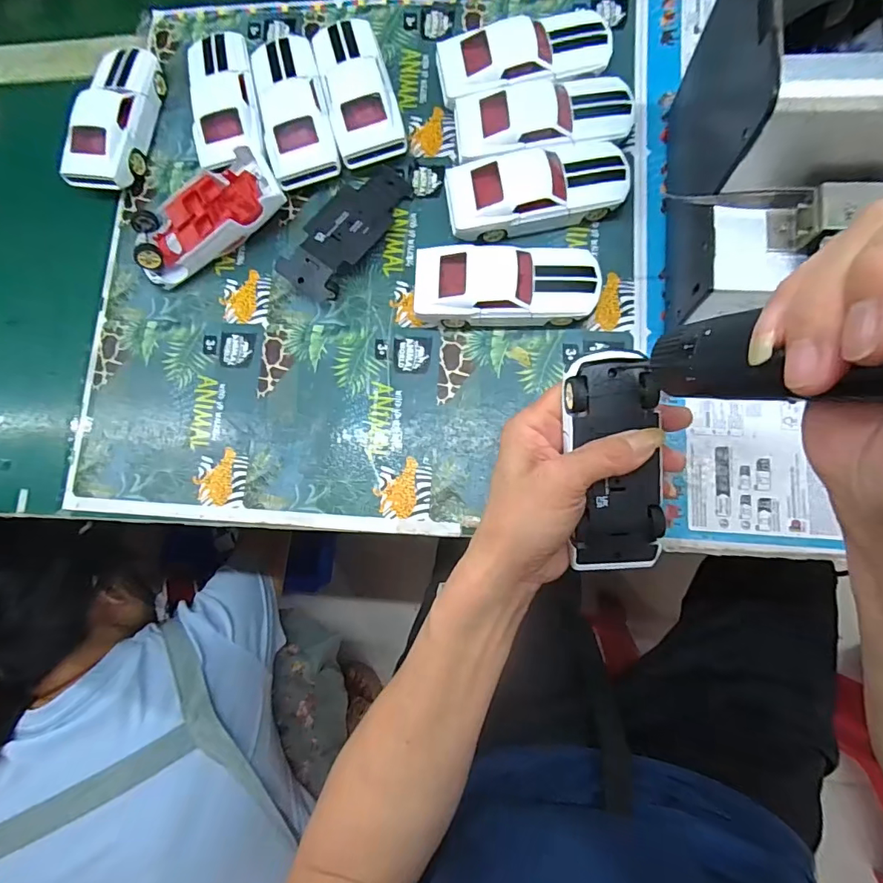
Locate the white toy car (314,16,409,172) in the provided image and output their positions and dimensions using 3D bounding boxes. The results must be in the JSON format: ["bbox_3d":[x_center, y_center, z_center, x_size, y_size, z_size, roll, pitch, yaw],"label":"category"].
[{"bbox_3d":[-0.065,-0.279,0.383,0.050,0.033,0.124,-15,79,3],"label":"white toy car"}]

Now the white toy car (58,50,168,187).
[{"bbox_3d":[-0.272,-0.271,0.403,0.050,0.038,0.126,9,81,7],"label":"white toy car"}]

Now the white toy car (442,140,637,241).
[{"bbox_3d":[0.070,-0.183,0.353,0.128,0.036,0.055,-9,80,4],"label":"white toy car"}]

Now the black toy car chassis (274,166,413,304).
[{"bbox_3d":[-0.072,-0.165,0.370,0.047,0.025,0.121,33,85,10],"label":"black toy car chassis"}]

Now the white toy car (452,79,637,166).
[{"bbox_3d":[0.077,-0.238,0.361,0.129,0.037,0.053,-9,80,4],"label":"white toy car"}]

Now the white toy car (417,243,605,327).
[{"bbox_3d":[0.046,-0.111,0.345,0.127,0.035,0.052,1,81,6],"label":"white toy car"}]

